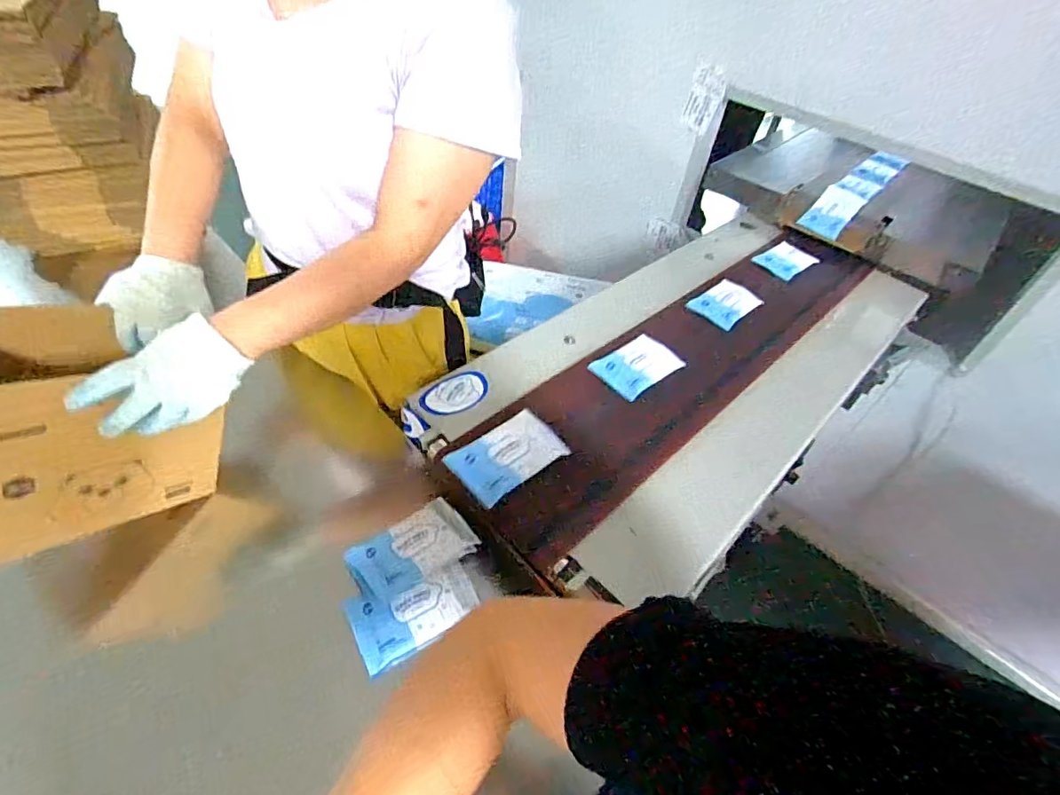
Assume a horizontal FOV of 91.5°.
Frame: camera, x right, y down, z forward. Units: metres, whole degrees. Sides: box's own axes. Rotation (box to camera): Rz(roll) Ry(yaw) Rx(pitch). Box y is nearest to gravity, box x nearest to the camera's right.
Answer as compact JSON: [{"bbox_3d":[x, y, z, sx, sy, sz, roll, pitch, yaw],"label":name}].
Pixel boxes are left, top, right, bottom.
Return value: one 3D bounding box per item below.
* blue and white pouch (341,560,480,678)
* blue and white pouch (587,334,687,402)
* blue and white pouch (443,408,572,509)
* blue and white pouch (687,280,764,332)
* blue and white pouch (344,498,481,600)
[{"bbox_3d":[-0.125,0.233,0.569,0.134,0.018,0.077,-21,50,-26],"label":"blue and white pouch"},{"bbox_3d":[0.167,-0.055,0.804,0.148,0.027,0.086,-31,55,-33],"label":"blue and white pouch"},{"bbox_3d":[-0.025,0.069,0.629,0.135,0.018,0.080,-31,55,-32],"label":"blue and white pouch"},{"bbox_3d":[0.376,-0.183,0.999,0.095,0.037,0.157,37,51,28],"label":"blue and white pouch"},{"bbox_3d":[-0.138,0.175,0.608,0.139,0.029,0.080,-28,53,-30],"label":"blue and white pouch"}]

